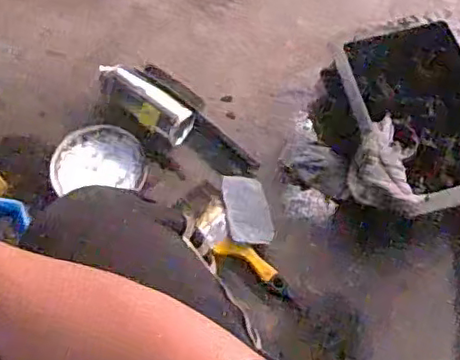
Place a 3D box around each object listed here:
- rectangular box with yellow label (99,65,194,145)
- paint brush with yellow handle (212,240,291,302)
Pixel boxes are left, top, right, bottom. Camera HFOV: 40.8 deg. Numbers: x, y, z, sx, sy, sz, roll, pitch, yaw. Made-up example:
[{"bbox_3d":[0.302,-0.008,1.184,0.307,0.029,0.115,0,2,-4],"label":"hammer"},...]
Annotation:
[{"bbox_3d":[-0.148,-0.131,1.040,0.183,0.063,0.064,31,70,11],"label":"rectangular box with yellow label"},{"bbox_3d":[0.040,0.133,0.951,0.138,0.010,0.035,37,71,0],"label":"paint brush with yellow handle"}]

